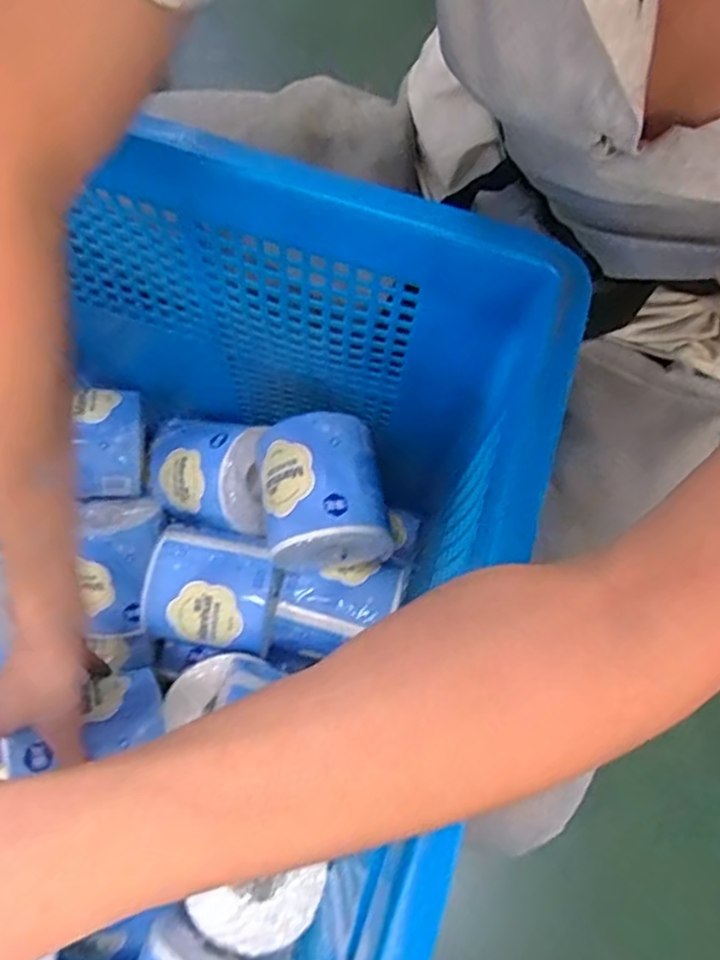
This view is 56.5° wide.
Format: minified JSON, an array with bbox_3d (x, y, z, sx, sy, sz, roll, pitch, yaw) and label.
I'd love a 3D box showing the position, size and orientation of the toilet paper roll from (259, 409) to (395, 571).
[{"bbox_3d":[-0.034,0.014,0.585,0.098,0.098,0.118,-9,71,-5],"label":"toilet paper roll"}]

